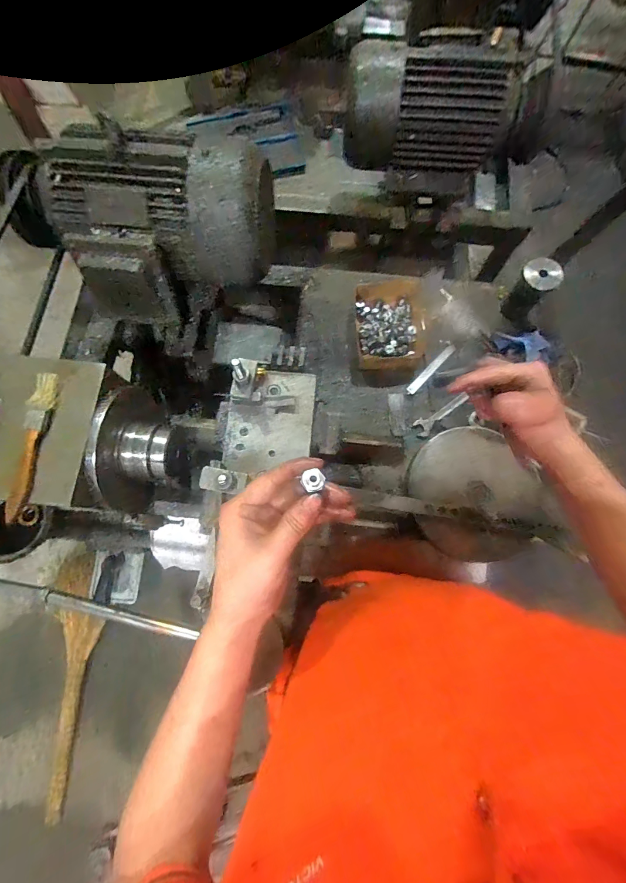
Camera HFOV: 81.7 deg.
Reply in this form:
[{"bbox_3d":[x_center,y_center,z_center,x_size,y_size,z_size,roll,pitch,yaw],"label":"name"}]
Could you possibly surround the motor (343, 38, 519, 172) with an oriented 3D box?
[{"bbox_3d":[0.192,-0.584,0.638,0.273,0.147,0.155,0,76,0],"label":"motor"}]

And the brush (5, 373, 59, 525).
[{"bbox_3d":[-0.282,0.003,0.361,0.019,0.015,0.147,6,76,1],"label":"brush"}]

